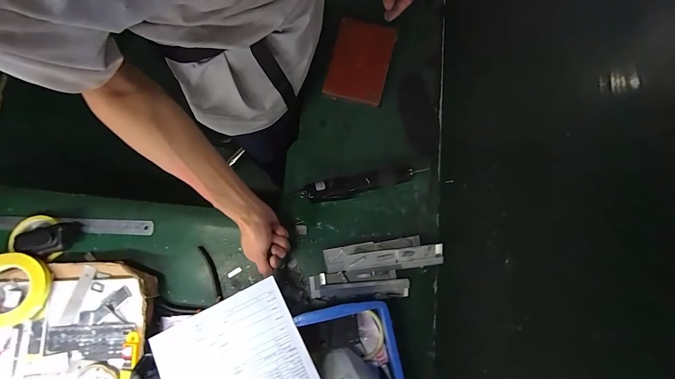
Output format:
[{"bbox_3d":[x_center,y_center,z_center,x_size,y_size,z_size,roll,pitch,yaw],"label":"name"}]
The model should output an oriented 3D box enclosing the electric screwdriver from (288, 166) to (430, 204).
[{"bbox_3d":[0.034,-0.008,0.596,0.254,0.037,0.039,-12,80,-2],"label":"electric screwdriver"}]

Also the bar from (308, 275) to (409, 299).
[{"bbox_3d":[0.039,0.182,0.571,0.179,0.017,0.037,0,79,0],"label":"bar"}]

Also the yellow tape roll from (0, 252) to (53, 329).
[{"bbox_3d":[-0.580,0.177,0.541,0.127,0.034,0.118,-32,81,-6],"label":"yellow tape roll"}]

